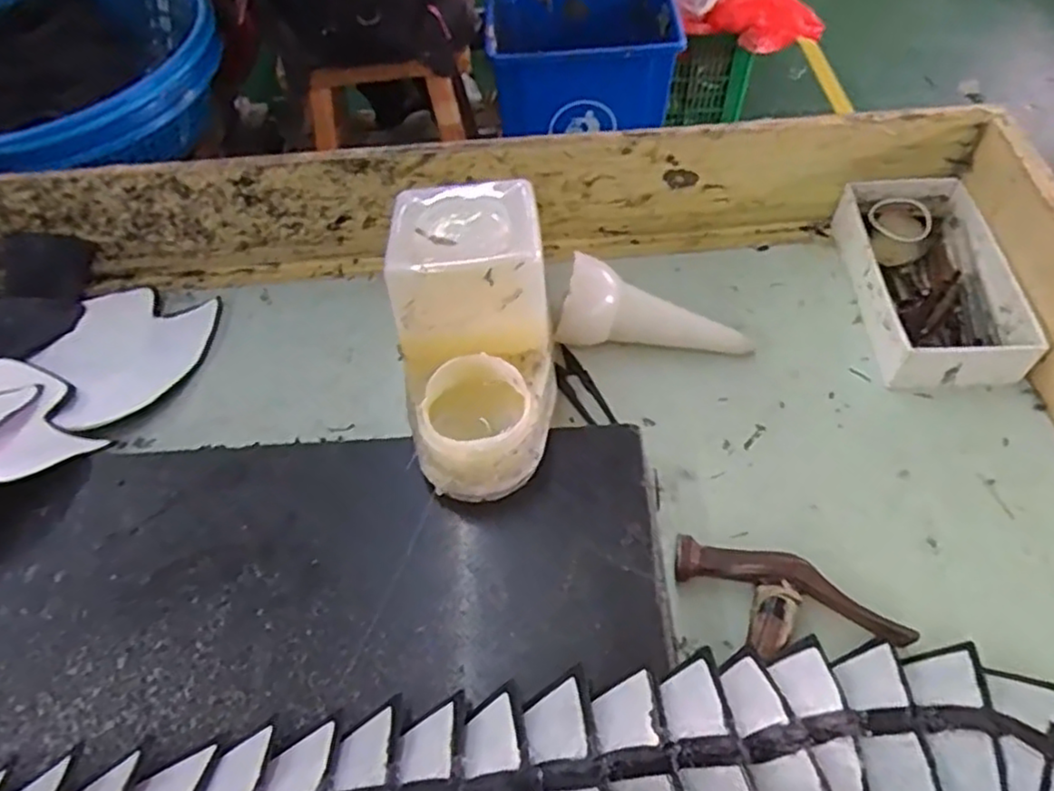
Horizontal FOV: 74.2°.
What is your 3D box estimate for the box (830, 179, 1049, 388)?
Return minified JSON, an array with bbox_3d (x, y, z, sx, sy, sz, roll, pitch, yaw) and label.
[{"bbox_3d":[0.320,-0.095,0.563,0.105,0.041,0.191,-1,55,3],"label":"box"}]

